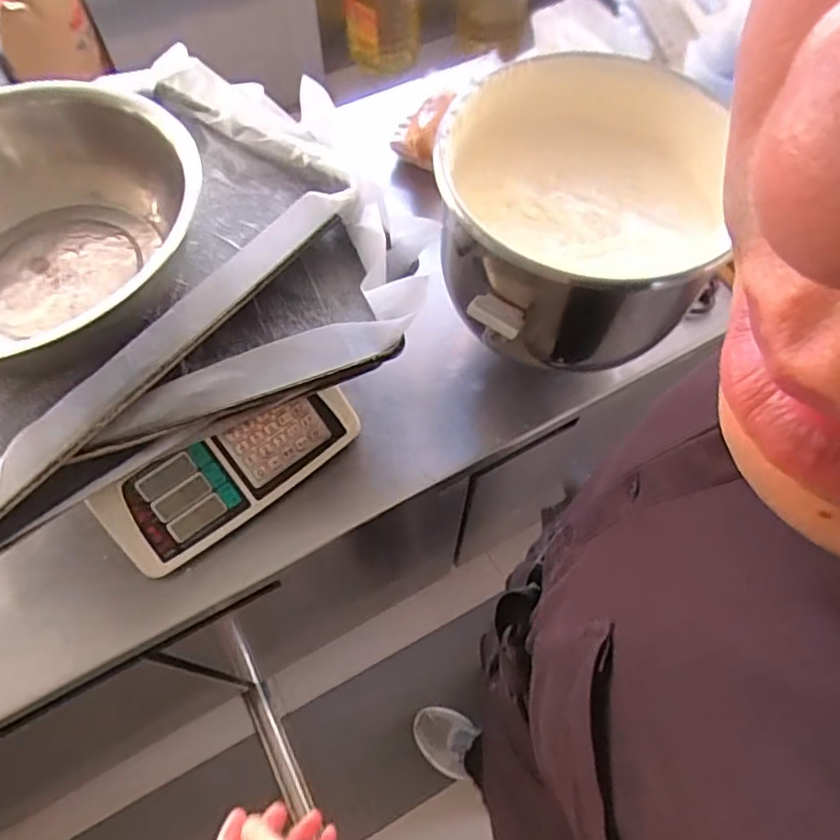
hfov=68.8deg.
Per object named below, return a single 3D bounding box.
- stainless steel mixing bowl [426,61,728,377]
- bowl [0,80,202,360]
[{"bbox_3d":[0.200,-0.238,0.763,0.345,0.213,0.346,7,63,3],"label":"stainless steel mixing bowl"},{"bbox_3d":[-0.395,-0.191,0.657,0.313,0.147,0.369,11,63,5],"label":"bowl"}]

